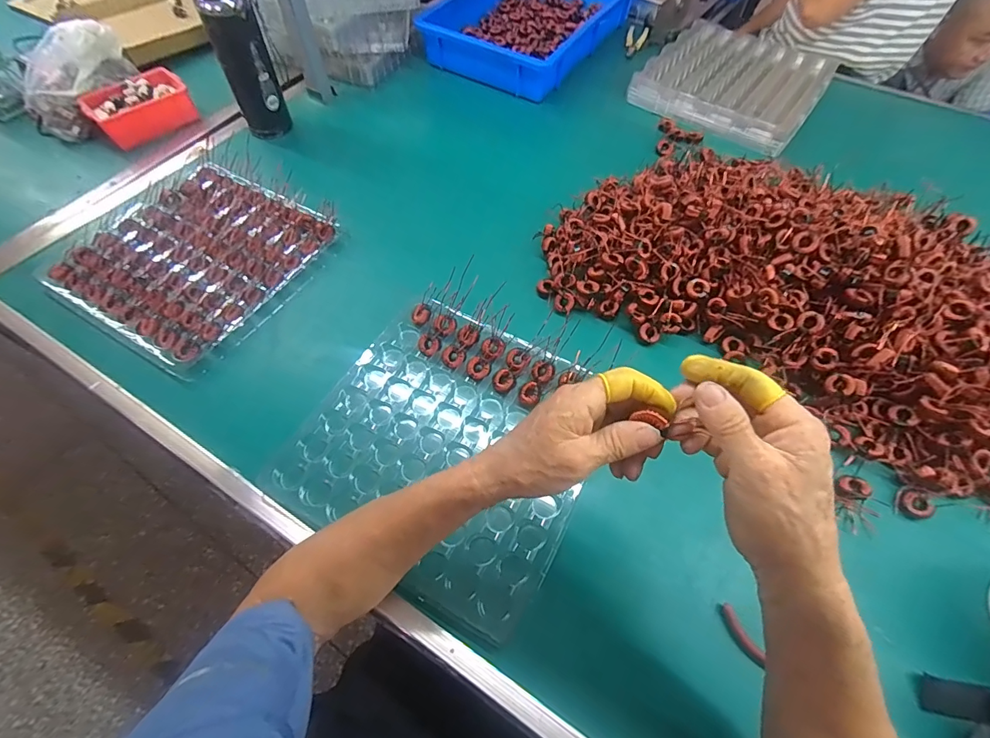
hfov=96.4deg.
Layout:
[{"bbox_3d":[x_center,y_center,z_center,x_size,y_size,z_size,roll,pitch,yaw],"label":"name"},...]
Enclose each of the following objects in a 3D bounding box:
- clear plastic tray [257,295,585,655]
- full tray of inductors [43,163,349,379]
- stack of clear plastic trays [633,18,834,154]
[{"bbox_3d":[-0.047,0.072,0.468,0.278,0.017,0.279,25,63,13],"label":"clear plastic tray"},{"bbox_3d":[-0.394,-0.148,0.592,0.273,0.029,0.277,28,63,15],"label":"full tray of inductors"},{"bbox_3d":[0.439,-0.531,0.828,0.298,0.040,0.325,34,65,18],"label":"stack of clear plastic trays"}]

